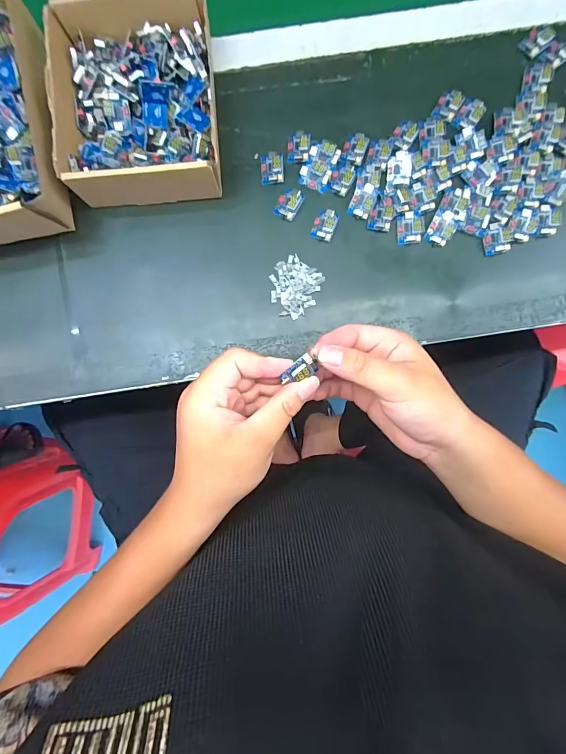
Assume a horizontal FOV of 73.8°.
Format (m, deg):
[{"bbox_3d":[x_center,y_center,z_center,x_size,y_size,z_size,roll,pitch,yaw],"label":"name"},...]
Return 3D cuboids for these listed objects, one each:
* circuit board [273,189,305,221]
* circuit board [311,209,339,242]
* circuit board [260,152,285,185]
[{"bbox_3d":[0.006,-0.173,0.372,0.022,0.012,0.030,27,89,0],"label":"circuit board"},{"bbox_3d":[0.041,-0.151,0.371,0.021,0.011,0.030,19,89,0],"label":"circuit board"},{"bbox_3d":[-0.011,-0.209,0.376,0.023,0.008,0.031,-3,89,-1],"label":"circuit board"}]

